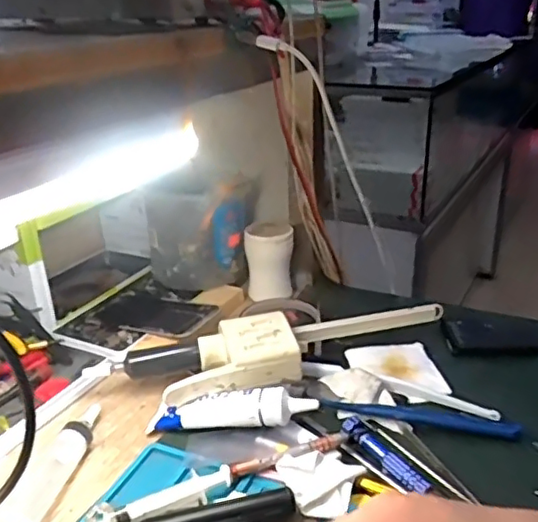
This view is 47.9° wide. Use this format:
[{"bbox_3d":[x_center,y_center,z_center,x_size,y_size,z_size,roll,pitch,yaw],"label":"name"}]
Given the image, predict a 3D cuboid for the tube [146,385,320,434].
[{"bbox_3d":[-0.028,0.118,0.485,0.131,0.021,0.029,-9,23,12],"label":"tube"}]

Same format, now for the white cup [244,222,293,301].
[{"bbox_3d":[0.001,0.000,0.689,0.051,0.077,0.053,-1,25,0],"label":"white cup"}]

